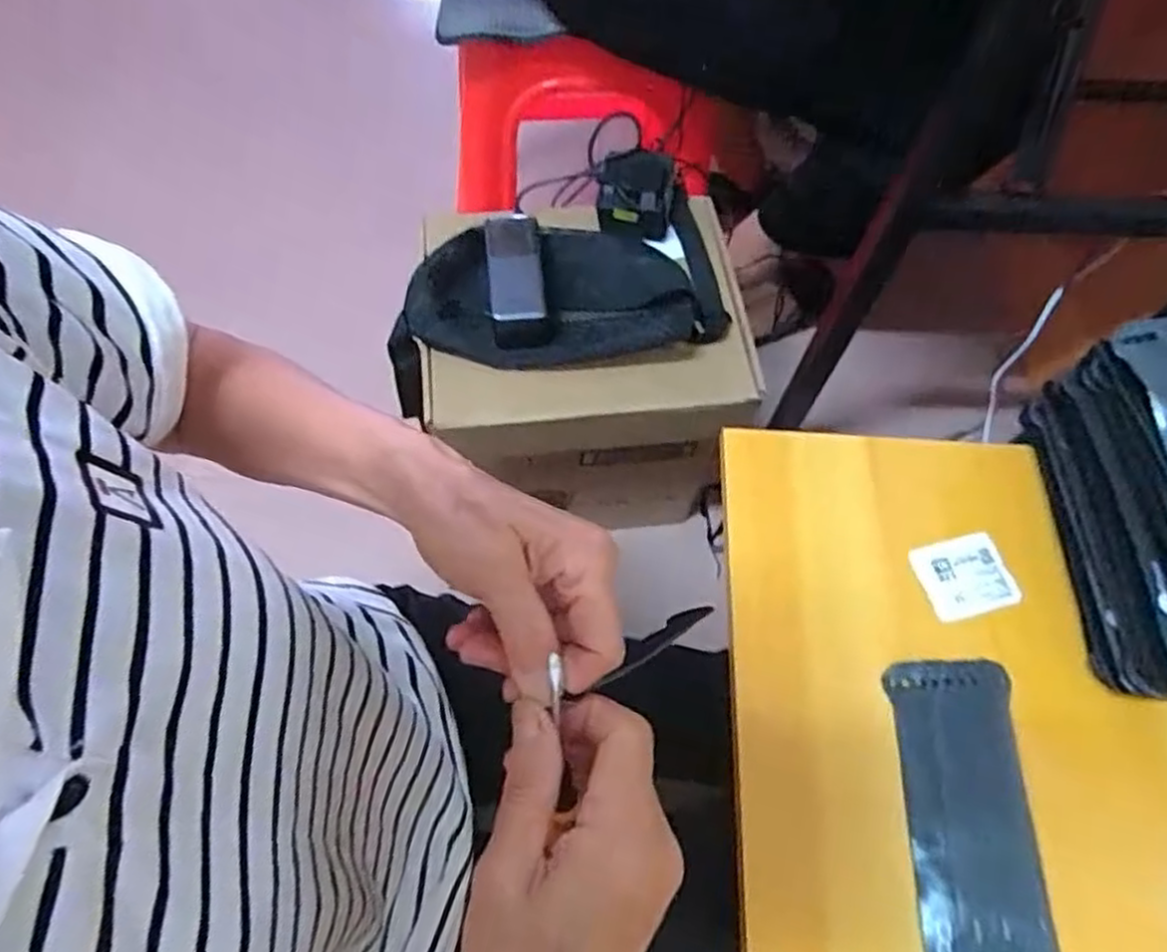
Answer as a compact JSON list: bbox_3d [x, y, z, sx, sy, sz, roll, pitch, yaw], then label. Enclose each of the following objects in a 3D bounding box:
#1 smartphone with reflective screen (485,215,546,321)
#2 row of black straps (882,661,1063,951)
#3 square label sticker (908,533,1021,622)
[{"bbox_3d":[-0.068,-0.209,0.709,0.052,0.013,0.144,0,55,-11],"label":"smartphone with reflective screen"},{"bbox_3d":[0.216,0.204,0.396,0.071,0.009,0.199,3,63,1],"label":"row of black straps"},{"bbox_3d":[0.249,0.065,0.470,0.060,0.005,0.049,-14,69,-5],"label":"square label sticker"}]

